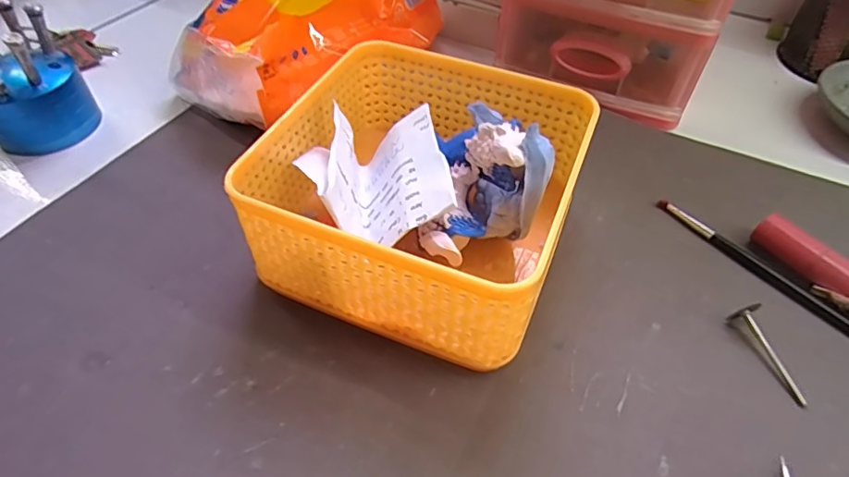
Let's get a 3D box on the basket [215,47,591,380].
[{"bbox_3d":[0.001,-0.023,0.250,0.130,0.066,0.131,18,51,14],"label":"basket"}]

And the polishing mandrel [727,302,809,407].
[{"bbox_3d":[0.148,0.049,0.224,0.010,0.012,0.043,-8,50,-7],"label":"polishing mandrel"}]

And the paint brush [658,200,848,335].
[{"bbox_3d":[0.184,0.031,0.245,0.008,0.005,0.170,-31,56,-24],"label":"paint brush"}]

